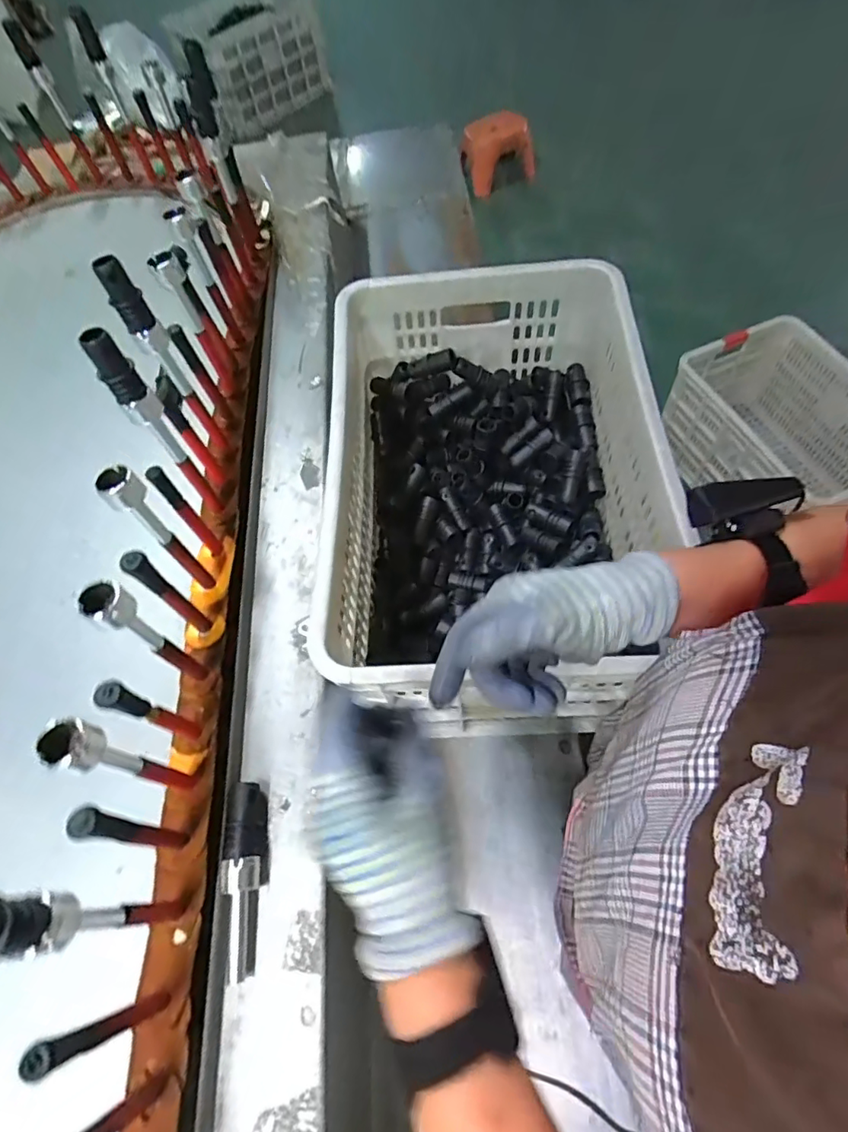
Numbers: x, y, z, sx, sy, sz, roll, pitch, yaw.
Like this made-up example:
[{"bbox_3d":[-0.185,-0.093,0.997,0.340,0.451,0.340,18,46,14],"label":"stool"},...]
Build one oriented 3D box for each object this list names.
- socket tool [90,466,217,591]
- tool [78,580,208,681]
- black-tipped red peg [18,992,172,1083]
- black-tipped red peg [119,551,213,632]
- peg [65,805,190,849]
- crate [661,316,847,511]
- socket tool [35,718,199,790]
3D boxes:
[{"bbox_3d":[-0.263,-0.029,0.548,0.035,0.180,0.032,38,70,23],"label":"socket tool"},{"bbox_3d":[-0.240,0.069,0.488,0.026,0.188,0.029,37,70,23],"label":"tool"},{"bbox_3d":[-0.215,0.316,0.373,0.022,0.148,0.017,-21,60,-6],"label":"black-tipped red peg"},{"bbox_3d":[-0.245,0.032,0.529,0.019,0.154,0.021,33,68,22],"label":"black-tipped red peg"},{"bbox_3d":[-0.226,0.210,0.432,0.024,0.148,0.019,5,61,8],"label":"peg"},{"bbox_3d":[0.973,-0.367,1.565,0.384,0.332,0.588,-21,60,-6],"label":"crate"},{"bbox_3d":[-0.233,0.160,0.435,0.031,0.188,0.030,14,63,13],"label":"socket tool"}]

